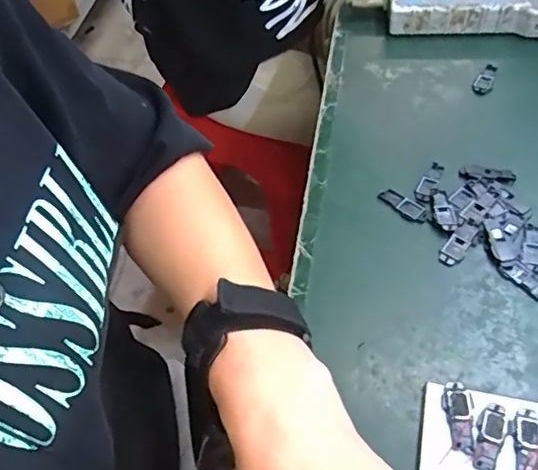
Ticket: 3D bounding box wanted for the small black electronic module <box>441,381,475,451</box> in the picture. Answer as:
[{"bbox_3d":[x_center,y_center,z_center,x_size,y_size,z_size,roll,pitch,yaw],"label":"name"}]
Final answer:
[{"bbox_3d":[0.108,0.102,0.322,0.016,0.005,0.040,4,53,9],"label":"small black electronic module"}]

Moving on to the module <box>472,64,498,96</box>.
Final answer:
[{"bbox_3d":[0.194,-0.139,0.504,0.016,0.008,0.038,17,56,18],"label":"module"}]

